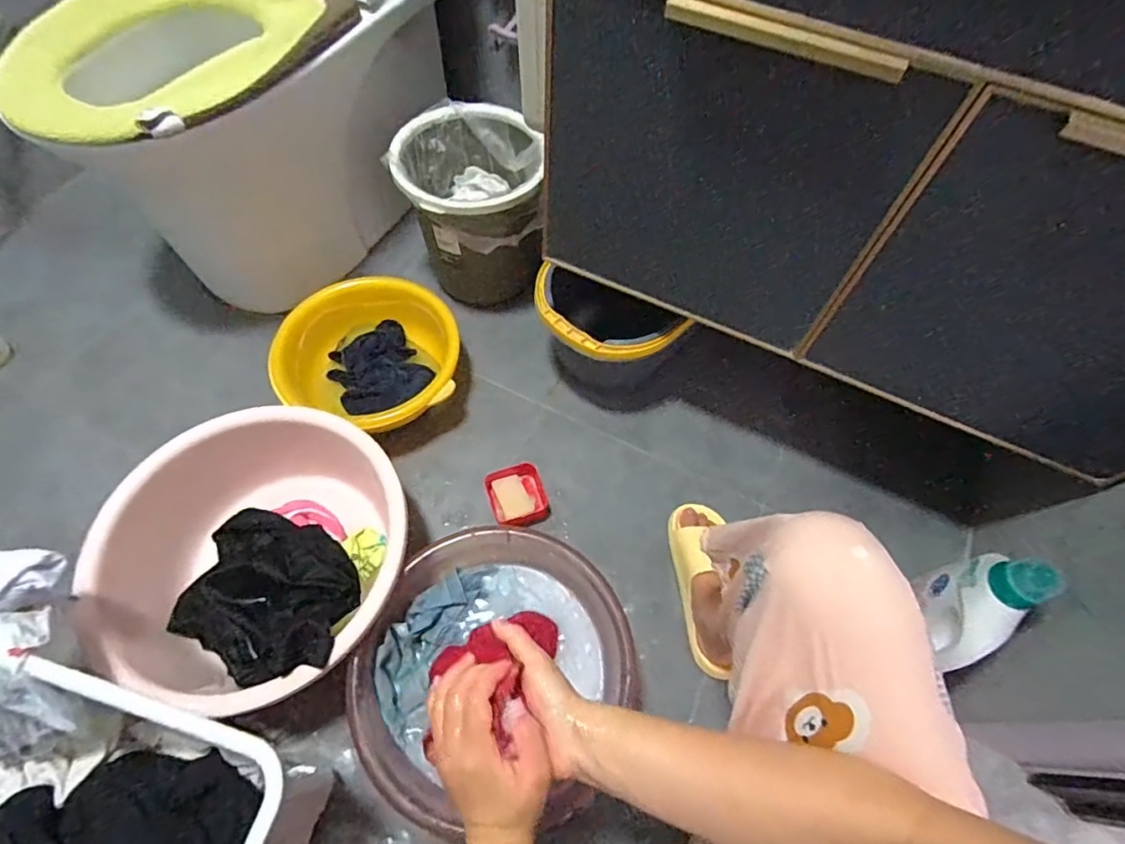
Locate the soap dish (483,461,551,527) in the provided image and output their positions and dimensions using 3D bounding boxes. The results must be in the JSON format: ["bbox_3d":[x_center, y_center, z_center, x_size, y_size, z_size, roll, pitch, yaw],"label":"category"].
[{"bbox_3d":[-0.073,0.120,0.885,0.094,0.043,0.103,-17,63,-13],"label":"soap dish"}]

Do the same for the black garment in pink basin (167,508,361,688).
[{"bbox_3d":[-0.390,0.226,0.723,0.260,0.125,0.201,18,61,7],"label":"black garment in pink basin"}]

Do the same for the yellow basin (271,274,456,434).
[{"bbox_3d":[-0.317,-0.102,0.942,0.293,0.130,0.269,18,61,7],"label":"yellow basin"}]

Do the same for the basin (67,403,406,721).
[{"bbox_3d":[-0.403,0.186,0.750,0.383,0.193,0.363,1,61,-3],"label":"basin"}]

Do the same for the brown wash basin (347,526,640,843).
[{"bbox_3d":[-0.074,0.319,0.725,0.347,0.114,0.325,1,61,-3],"label":"brown wash basin"}]

